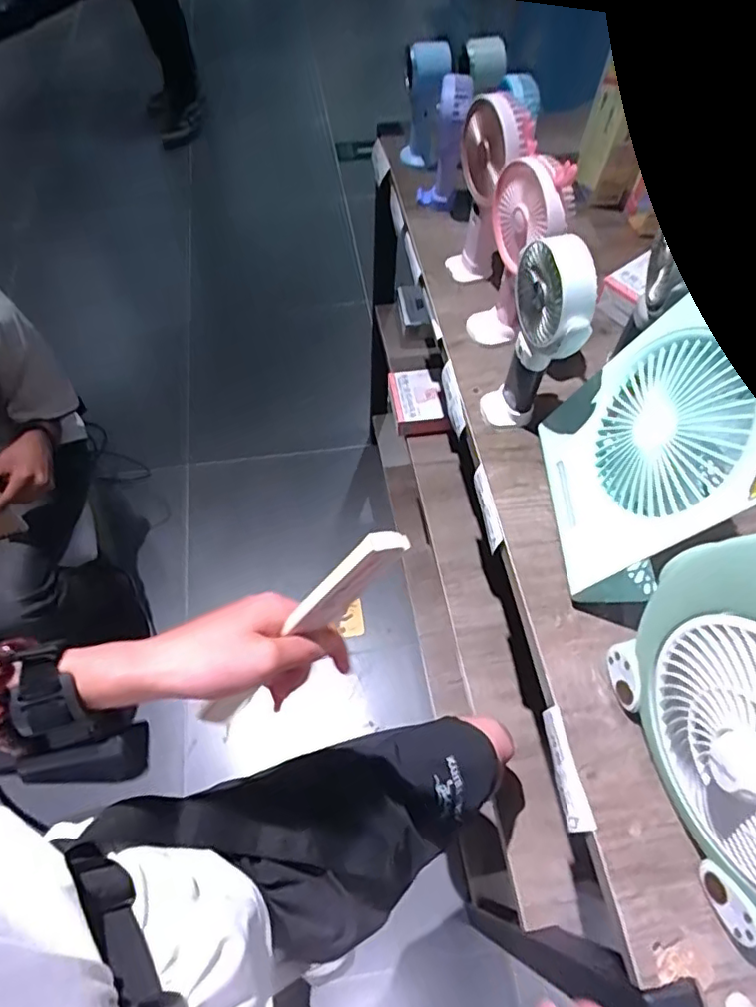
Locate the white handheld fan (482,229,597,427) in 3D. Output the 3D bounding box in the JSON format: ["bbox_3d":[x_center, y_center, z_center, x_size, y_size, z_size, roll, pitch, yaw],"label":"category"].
[{"bbox_3d":[0.157,-0.155,0.593,0.059,0.211,0.085,2,59,0],"label":"white handheld fan"}]

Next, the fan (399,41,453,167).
[{"bbox_3d":[0.071,-0.606,0.902,0.062,0.173,0.084,7,59,3],"label":"fan"}]

